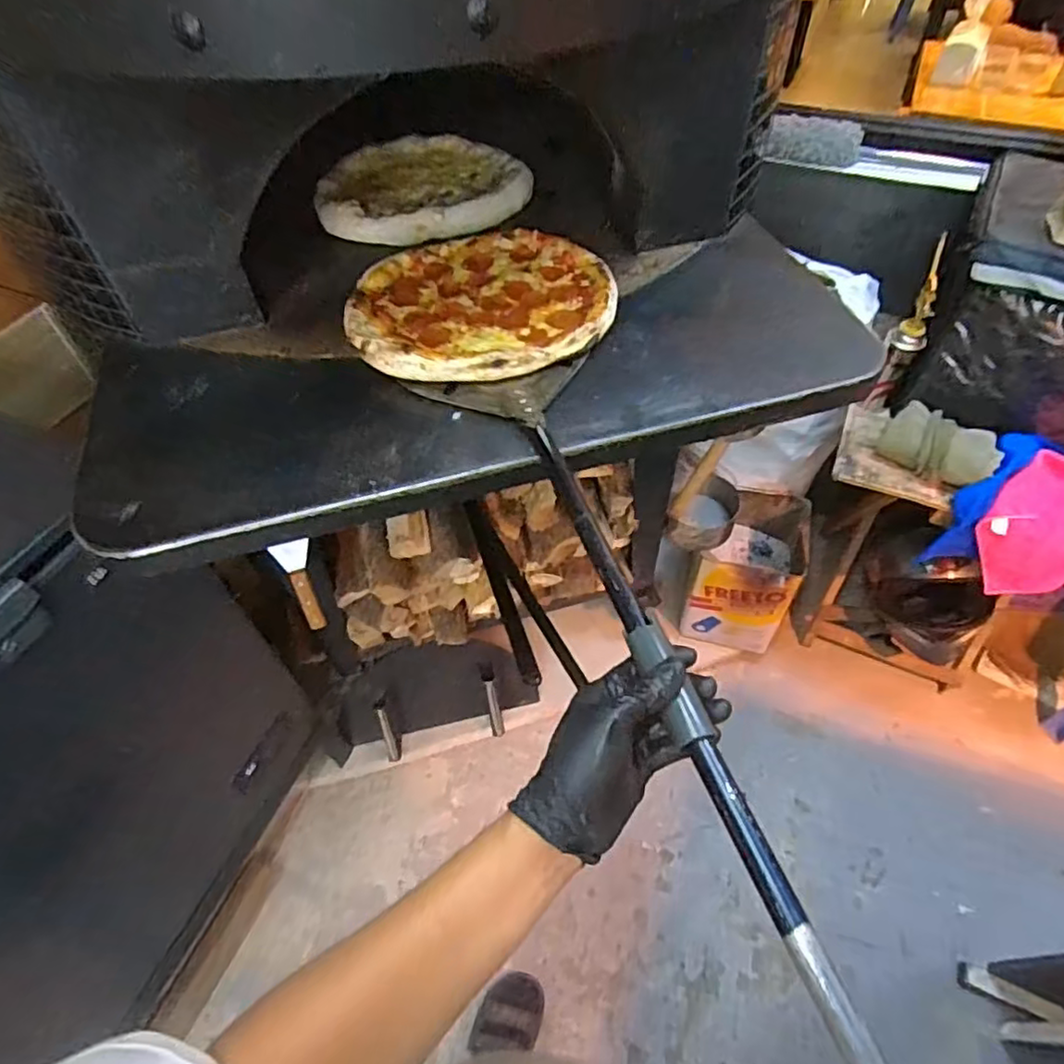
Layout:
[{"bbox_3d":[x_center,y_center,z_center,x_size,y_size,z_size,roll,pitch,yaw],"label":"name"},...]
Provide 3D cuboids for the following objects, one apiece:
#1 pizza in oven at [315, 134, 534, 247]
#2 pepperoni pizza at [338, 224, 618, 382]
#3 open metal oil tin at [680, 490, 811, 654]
[{"bbox_3d":[-0.158,-0.488,0.900,0.277,0.030,0.299,-15,53,-10],"label":"pizza in oven"},{"bbox_3d":[-0.054,-0.260,0.719,0.289,0.021,0.257,-16,53,-10],"label":"pepperoni pizza"},{"bbox_3d":[0.548,0.109,1.639,0.235,0.340,0.291,21,56,17],"label":"open metal oil tin"}]

